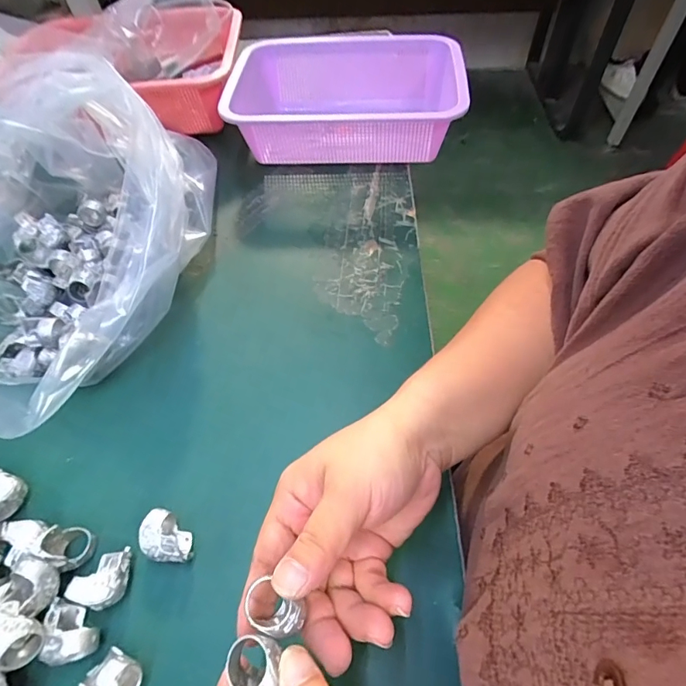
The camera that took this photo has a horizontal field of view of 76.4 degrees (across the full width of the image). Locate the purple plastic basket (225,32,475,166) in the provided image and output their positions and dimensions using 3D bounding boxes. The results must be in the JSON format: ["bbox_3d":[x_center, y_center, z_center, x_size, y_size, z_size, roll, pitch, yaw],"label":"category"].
[{"bbox_3d":[0.000,-0.282,0.517,0.266,0.082,0.192,4,54,7],"label":"purple plastic basket"}]

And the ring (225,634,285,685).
[{"bbox_3d":[-0.038,0.139,0.186,0.024,0.010,0.023,-1,55,2],"label":"ring"}]

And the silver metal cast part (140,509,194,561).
[{"bbox_3d":[-0.112,0.126,0.280,0.035,0.020,0.025,24,59,20],"label":"silver metal cast part"}]

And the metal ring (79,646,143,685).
[{"bbox_3d":[-0.128,0.183,0.239,0.031,0.026,0.024,12,56,12],"label":"metal ring"}]

